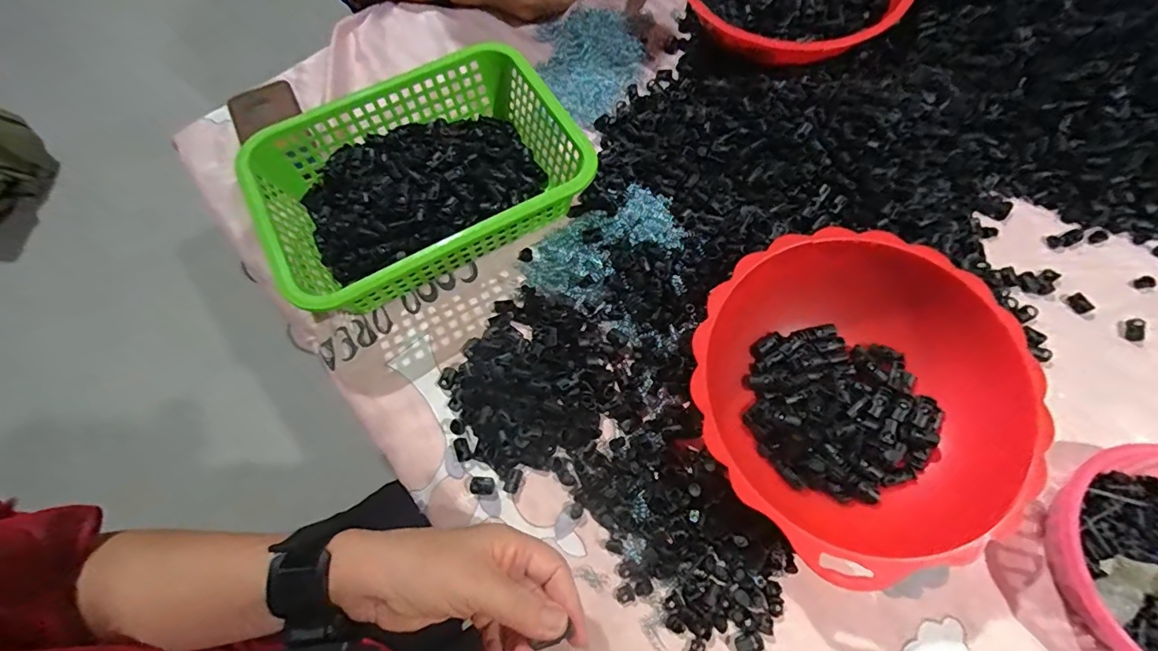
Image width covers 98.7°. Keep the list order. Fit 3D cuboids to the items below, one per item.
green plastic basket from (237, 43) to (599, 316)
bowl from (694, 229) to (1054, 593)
[{"bbox_3d":[-0.145,-0.138,0.484,0.288,0.084,0.204,-29,71,-10],"label":"green plastic basket"},{"bbox_3d":[0.212,0.054,0.395,0.235,0.069,0.240,0,68,1],"label":"bowl"}]

